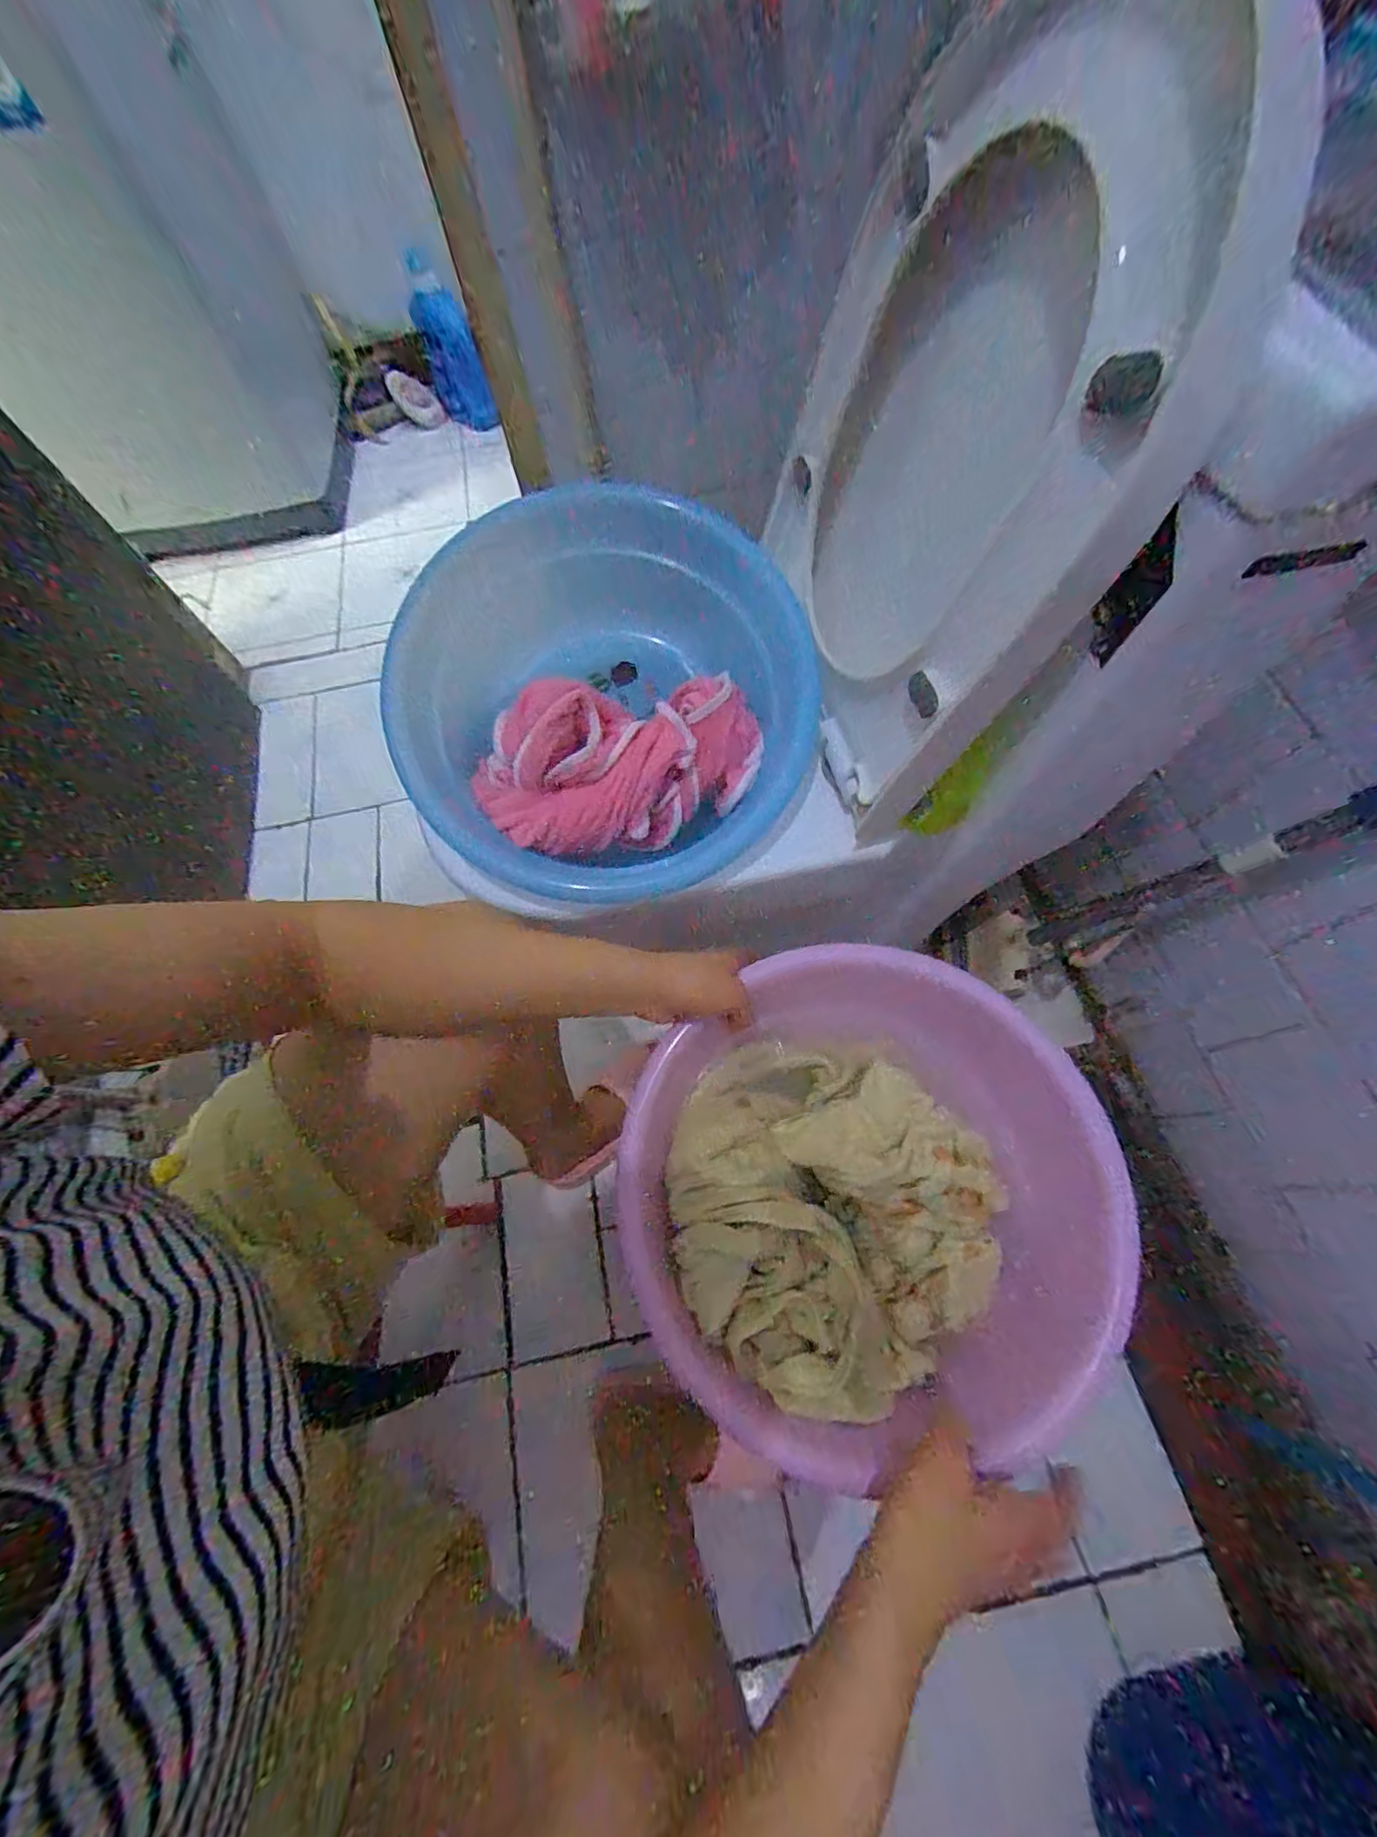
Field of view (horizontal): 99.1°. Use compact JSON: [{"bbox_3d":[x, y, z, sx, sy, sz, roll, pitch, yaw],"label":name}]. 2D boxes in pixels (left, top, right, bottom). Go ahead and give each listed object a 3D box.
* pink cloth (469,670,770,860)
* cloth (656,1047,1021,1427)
[{"bbox_3d":[-0.063,-0.146,0.529,0.257,0.085,0.124,-15,66,-3],"label":"pink cloth"},{"bbox_3d":[0.098,0.216,0.434,0.223,0.061,0.227,12,67,8],"label":"cloth"}]

